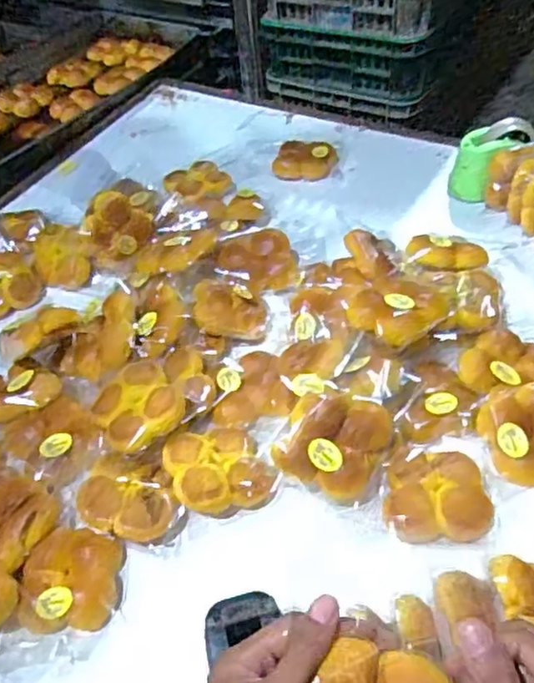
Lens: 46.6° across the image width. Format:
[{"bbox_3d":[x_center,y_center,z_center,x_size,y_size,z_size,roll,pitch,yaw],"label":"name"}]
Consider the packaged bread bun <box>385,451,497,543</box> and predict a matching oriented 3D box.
[{"bbox_3d":[0.192,0.173,0.697,0.119,0.038,0.098,2,46,7],"label":"packaged bread bun"}]

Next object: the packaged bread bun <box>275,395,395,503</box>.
[{"bbox_3d":[0.077,0.111,0.708,0.115,0.061,0.107,16,50,20],"label":"packaged bread bun"}]

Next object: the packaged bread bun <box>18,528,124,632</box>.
[{"bbox_3d":[-0.211,0.260,0.677,0.102,0.035,0.100,-3,46,3],"label":"packaged bread bun"}]

